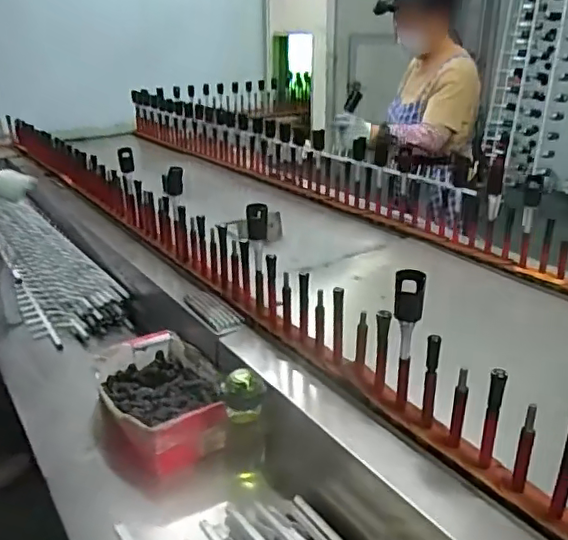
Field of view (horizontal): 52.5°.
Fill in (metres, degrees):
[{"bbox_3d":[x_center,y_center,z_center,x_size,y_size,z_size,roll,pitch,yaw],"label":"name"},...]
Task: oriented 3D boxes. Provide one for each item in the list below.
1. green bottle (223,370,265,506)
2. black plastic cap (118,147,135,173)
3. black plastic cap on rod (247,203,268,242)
[{"bbox_3d":[-0.071,0.299,1.053,0.077,0.226,0.066,-6,22,-13],"label":"green bottle"},{"bbox_3d":[-0.492,-0.344,1.803,0.045,0.074,0.045,-6,22,-13],"label":"black plastic cap"},{"bbox_3d":[-0.053,-0.096,1.166,0.042,0.077,0.014,-1,21,0],"label":"black plastic cap on rod"}]

